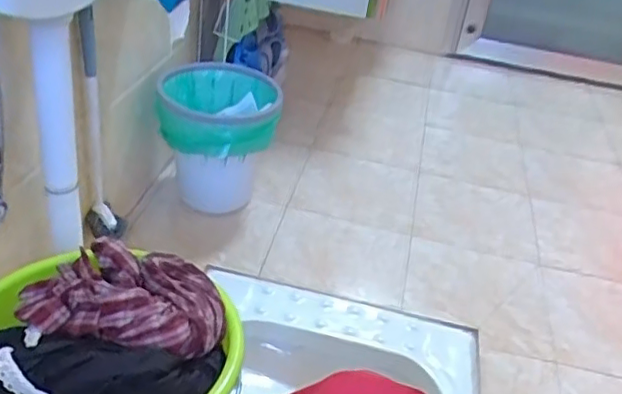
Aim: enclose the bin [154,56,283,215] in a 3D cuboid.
[{"bbox_3d":[-0.196,-0.120,1.326,0.230,0.276,0.209,-6,35,-21],"label":"bin"}]

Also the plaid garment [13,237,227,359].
[{"bbox_3d":[-0.209,0.108,0.713,0.219,0.075,0.137,9,33,1],"label":"plaid garment"}]

